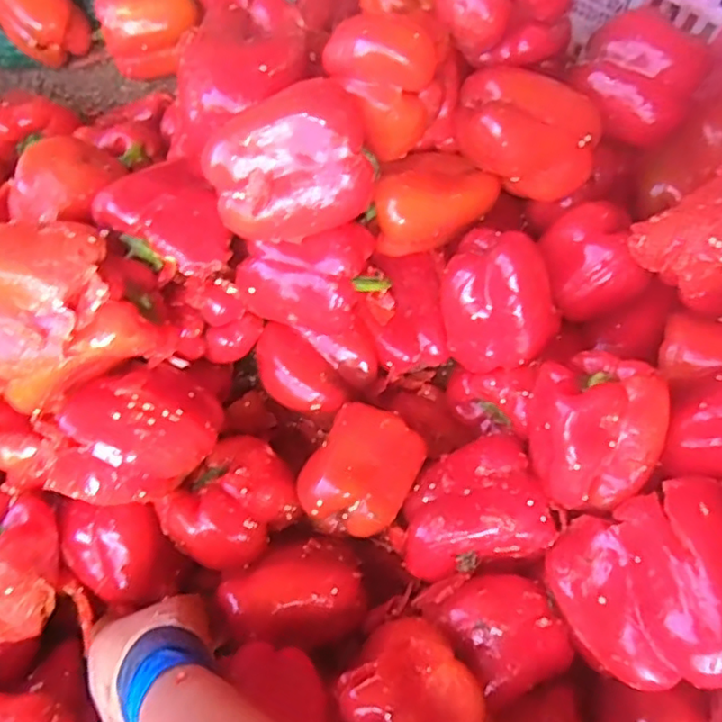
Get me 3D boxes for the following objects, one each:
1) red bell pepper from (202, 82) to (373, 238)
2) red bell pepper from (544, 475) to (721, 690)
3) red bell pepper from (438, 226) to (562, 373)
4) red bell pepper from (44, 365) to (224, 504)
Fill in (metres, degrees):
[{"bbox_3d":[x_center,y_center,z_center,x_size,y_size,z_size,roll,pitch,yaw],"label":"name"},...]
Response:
[{"bbox_3d":[-0.050,-0.135,0.416,0.111,0.069,0.090,-19,73,-6],"label":"red bell pepper"},{"bbox_3d":[0.202,0.145,0.396,0.124,0.099,0.106,-26,74,-8],"label":"red bell pepper"},{"bbox_3d":[0.108,-0.045,0.467,0.099,0.067,0.087,32,75,10],"label":"red bell pepper"},{"bbox_3d":[-0.158,0.049,0.429,0.096,0.058,0.096,0,72,0],"label":"red bell pepper"}]

